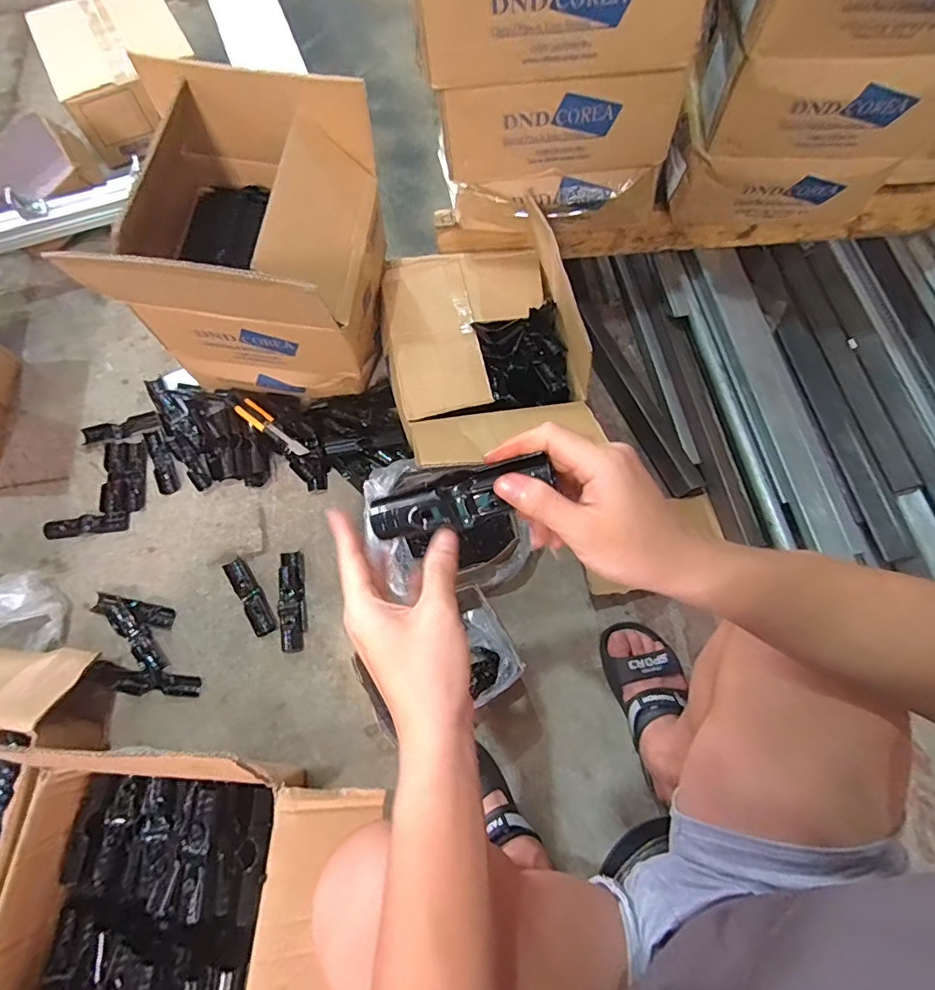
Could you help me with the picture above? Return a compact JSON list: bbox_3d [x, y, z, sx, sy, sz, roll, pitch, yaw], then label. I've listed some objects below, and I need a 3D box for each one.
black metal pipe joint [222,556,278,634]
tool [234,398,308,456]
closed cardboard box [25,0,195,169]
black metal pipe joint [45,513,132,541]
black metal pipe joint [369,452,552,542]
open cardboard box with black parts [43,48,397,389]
[{"bbox_3d":[-0.344,0.161,0.815,0.037,0.022,0.125,-30,73,-11],"label":"black metal pipe joint"},{"bbox_3d":[-0.335,-0.113,0.880,0.149,0.011,0.034,39,72,12],"label":"tool"},{"bbox_3d":[-0.729,-0.904,1.099,0.276,0.129,0.337,-28,73,-10],"label":"closed cardboard box"},{"bbox_3d":[-0.634,0.051,0.859,0.131,0.012,0.032,-8,71,-3],"label":"black metal pipe joint"},{"bbox_3d":[-0.005,0.004,0.350,0.125,0.020,0.032,-19,70,14],"label":"black metal pipe joint"},{"bbox_3d":[-0.301,-0.355,0.786,0.319,0.329,0.305,1,70,0],"label":"open cardboard box with black parts"}]

